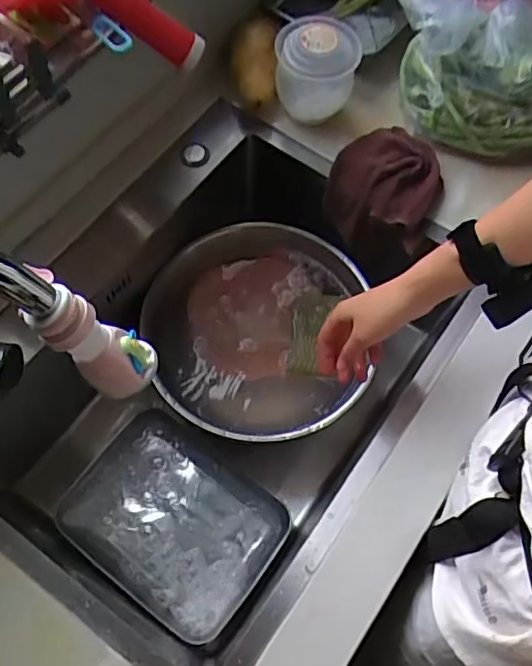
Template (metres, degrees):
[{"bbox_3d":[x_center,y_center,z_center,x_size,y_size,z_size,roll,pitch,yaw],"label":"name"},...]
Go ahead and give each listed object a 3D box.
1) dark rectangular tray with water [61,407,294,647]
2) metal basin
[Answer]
[{"bbox_3d":[-0.118,0.244,0.801,0.256,0.042,0.202,34,68,12],"label":"dark rectangular tray with water"},{"bbox_3d":[-0.003,0.009,0.864,0.280,0.123,0.307,1,65,-2],"label":"metal basin"}]

